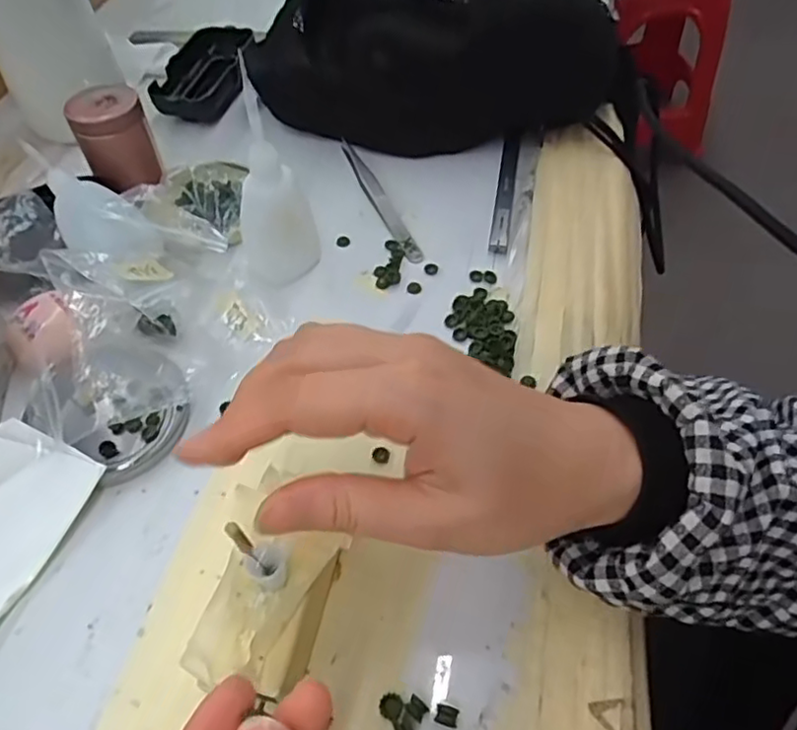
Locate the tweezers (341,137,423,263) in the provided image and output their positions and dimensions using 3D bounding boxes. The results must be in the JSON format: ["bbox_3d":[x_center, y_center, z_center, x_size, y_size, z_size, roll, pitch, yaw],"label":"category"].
[{"bbox_3d":[-0.014,-0.112,0.421,0.013,0.006,0.131,-18,54,-12],"label":"tweezers"}]

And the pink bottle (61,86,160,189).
[{"bbox_3d":[-0.181,-0.146,0.410,0.042,0.050,0.035,-15,53,-10],"label":"pink bottle"}]

